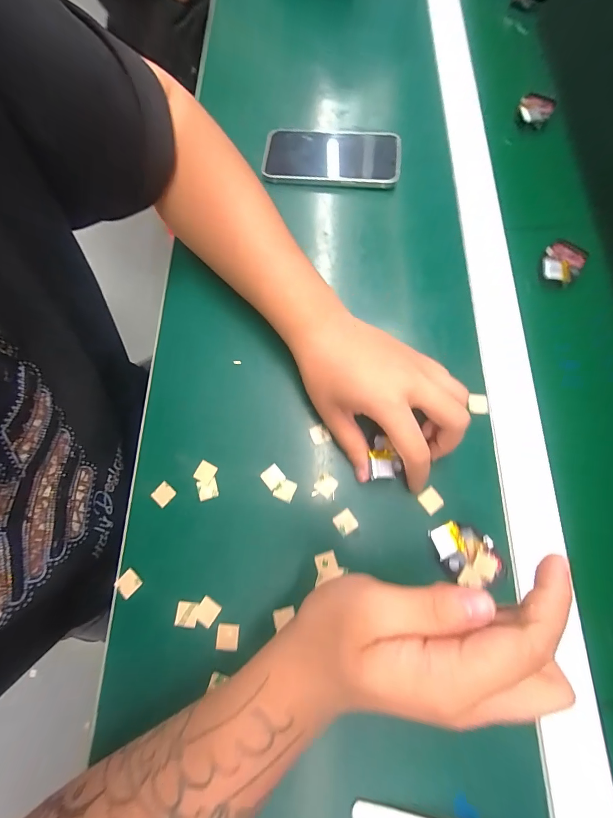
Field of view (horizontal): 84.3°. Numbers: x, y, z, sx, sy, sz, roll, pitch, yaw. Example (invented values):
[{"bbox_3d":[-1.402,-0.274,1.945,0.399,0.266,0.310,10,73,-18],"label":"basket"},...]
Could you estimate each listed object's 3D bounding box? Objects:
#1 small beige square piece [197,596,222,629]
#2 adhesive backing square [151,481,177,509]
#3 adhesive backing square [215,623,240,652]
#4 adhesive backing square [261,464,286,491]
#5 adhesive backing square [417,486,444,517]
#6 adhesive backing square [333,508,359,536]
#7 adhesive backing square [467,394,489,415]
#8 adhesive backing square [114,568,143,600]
[{"bbox_3d":[-0.073,0.149,0.248,0.015,0.004,0.017,31,76,9],"label":"small beige square piece"},{"bbox_3d":[-0.116,0.069,0.274,0.015,0.004,0.016,40,76,11],"label":"adhesive backing square"},{"bbox_3d":[-0.057,0.163,0.242,0.016,0.004,0.017,3,73,1],"label":"adhesive backing square"},{"bbox_3d":[-0.027,0.055,0.275,0.016,0.004,0.016,-40,78,-8],"label":"adhesive backing square"},{"bbox_3d":[0.098,0.072,0.266,0.016,0.004,0.018,-38,84,-8],"label":"adhesive backing square"},{"bbox_3d":[0.030,0.088,0.263,0.016,0.004,0.017,-38,80,-3],"label":"adhesive backing square"},{"bbox_3d":[0.147,-0.004,0.288,0.017,0.004,0.017,6,73,2],"label":"adhesive backing square"},{"bbox_3d":[-0.135,0.132,0.256,0.016,0.004,0.018,44,78,5],"label":"adhesive backing square"}]

